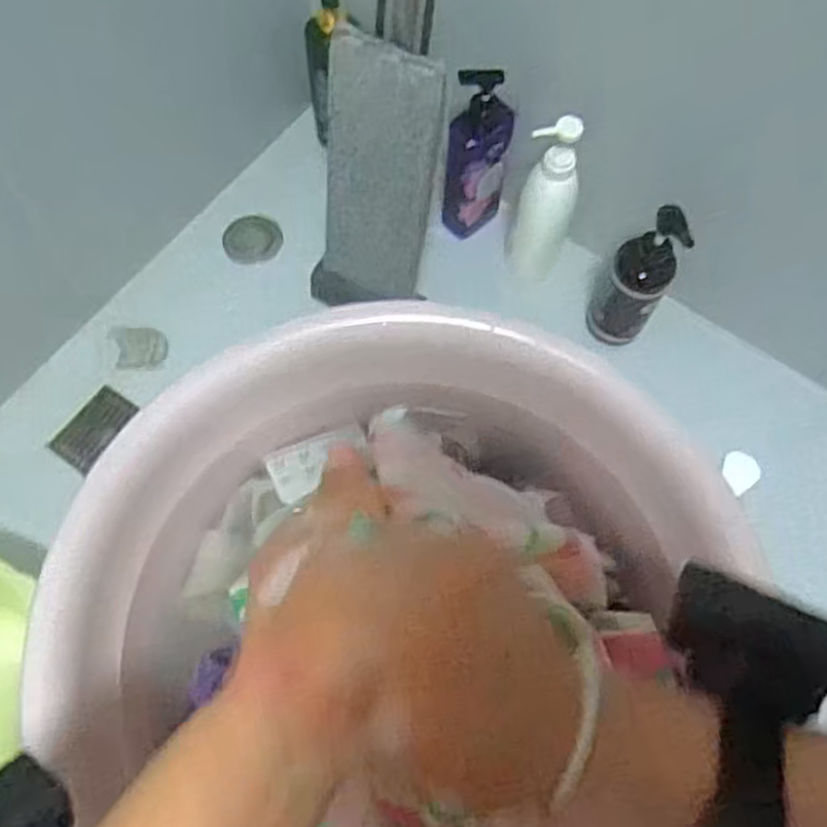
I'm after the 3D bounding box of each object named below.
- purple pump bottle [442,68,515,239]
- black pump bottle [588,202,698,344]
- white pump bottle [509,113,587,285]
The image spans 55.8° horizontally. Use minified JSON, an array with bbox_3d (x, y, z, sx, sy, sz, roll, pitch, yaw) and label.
[{"bbox_3d":[0.077,-0.312,0.931,0.074,0.249,0.072,10,66,3],"label":"purple pump bottle"},{"bbox_3d":[0.253,-0.151,0.887,0.066,0.225,0.054,24,68,9],"label":"black pump bottle"},{"bbox_3d":[0.155,-0.241,0.918,0.068,0.248,0.058,17,67,6],"label":"white pump bottle"}]

